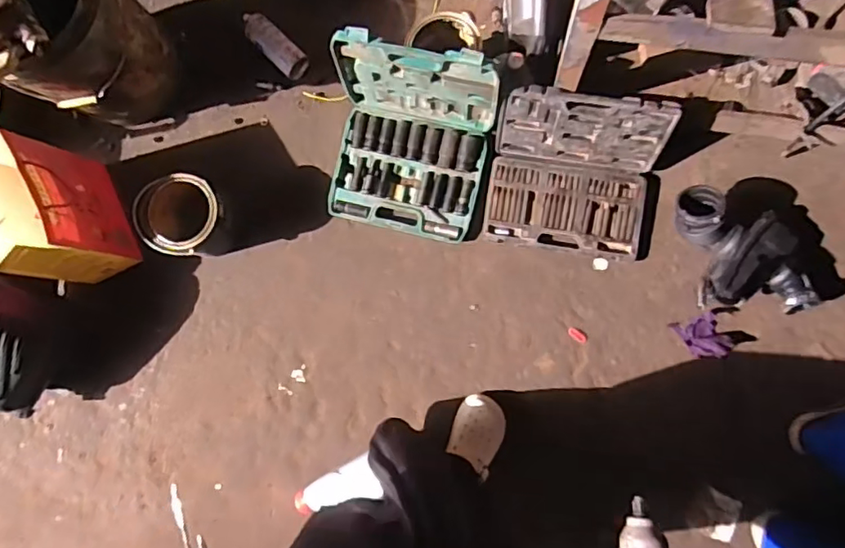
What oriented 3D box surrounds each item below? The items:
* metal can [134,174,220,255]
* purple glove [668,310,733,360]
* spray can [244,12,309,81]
[{"bbox_3d":[-0.513,-0.120,1.221,0.164,0.132,0.162,11,86,5],"label":"metal can"},{"bbox_3d":[0.594,0.132,1.181,0.088,0.073,0.091,-22,84,2],"label":"purple glove"},{"bbox_3d":[-0.341,-0.522,1.310,0.177,0.078,0.064,44,89,6],"label":"spray can"}]

